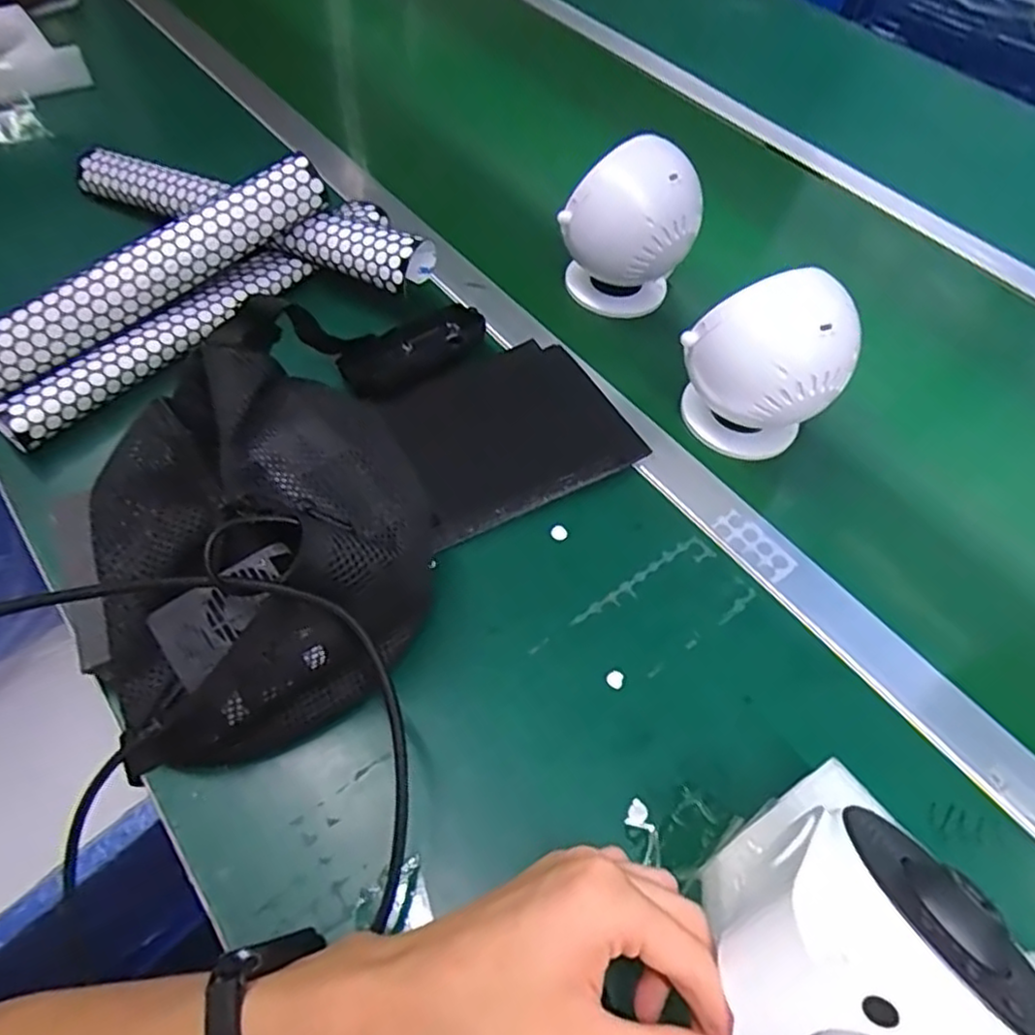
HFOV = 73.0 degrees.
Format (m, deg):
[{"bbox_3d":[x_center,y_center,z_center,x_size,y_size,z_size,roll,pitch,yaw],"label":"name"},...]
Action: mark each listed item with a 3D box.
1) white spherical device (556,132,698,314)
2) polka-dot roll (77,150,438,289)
[{"bbox_3d":[0.088,-0.222,0.562,0.095,0.134,0.083,14,56,6],"label":"white spherical device"},{"bbox_3d":[-0.227,-0.244,0.572,0.328,0.046,0.044,20,56,8],"label":"polka-dot roll"}]

